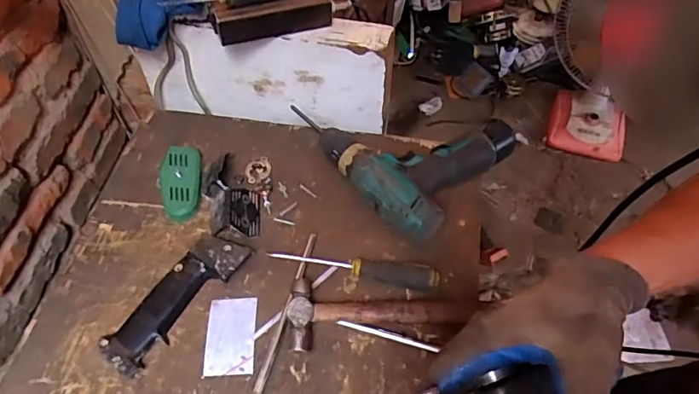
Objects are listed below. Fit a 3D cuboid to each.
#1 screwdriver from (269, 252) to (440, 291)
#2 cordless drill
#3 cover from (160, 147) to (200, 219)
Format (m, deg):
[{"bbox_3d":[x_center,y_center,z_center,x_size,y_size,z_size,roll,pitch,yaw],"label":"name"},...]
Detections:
[{"bbox_3d":[0.005,0.076,0.561,0.187,0.025,0.025,11,57,7],"label":"screwdriver"},{"bbox_3d":[0.063,-0.071,0.643,0.235,0.057,0.195,39,64,23],"label":"cordless drill"},{"bbox_3d":[-0.213,-0.017,0.633,0.051,0.022,0.106,-7,56,-5],"label":"cover"}]

